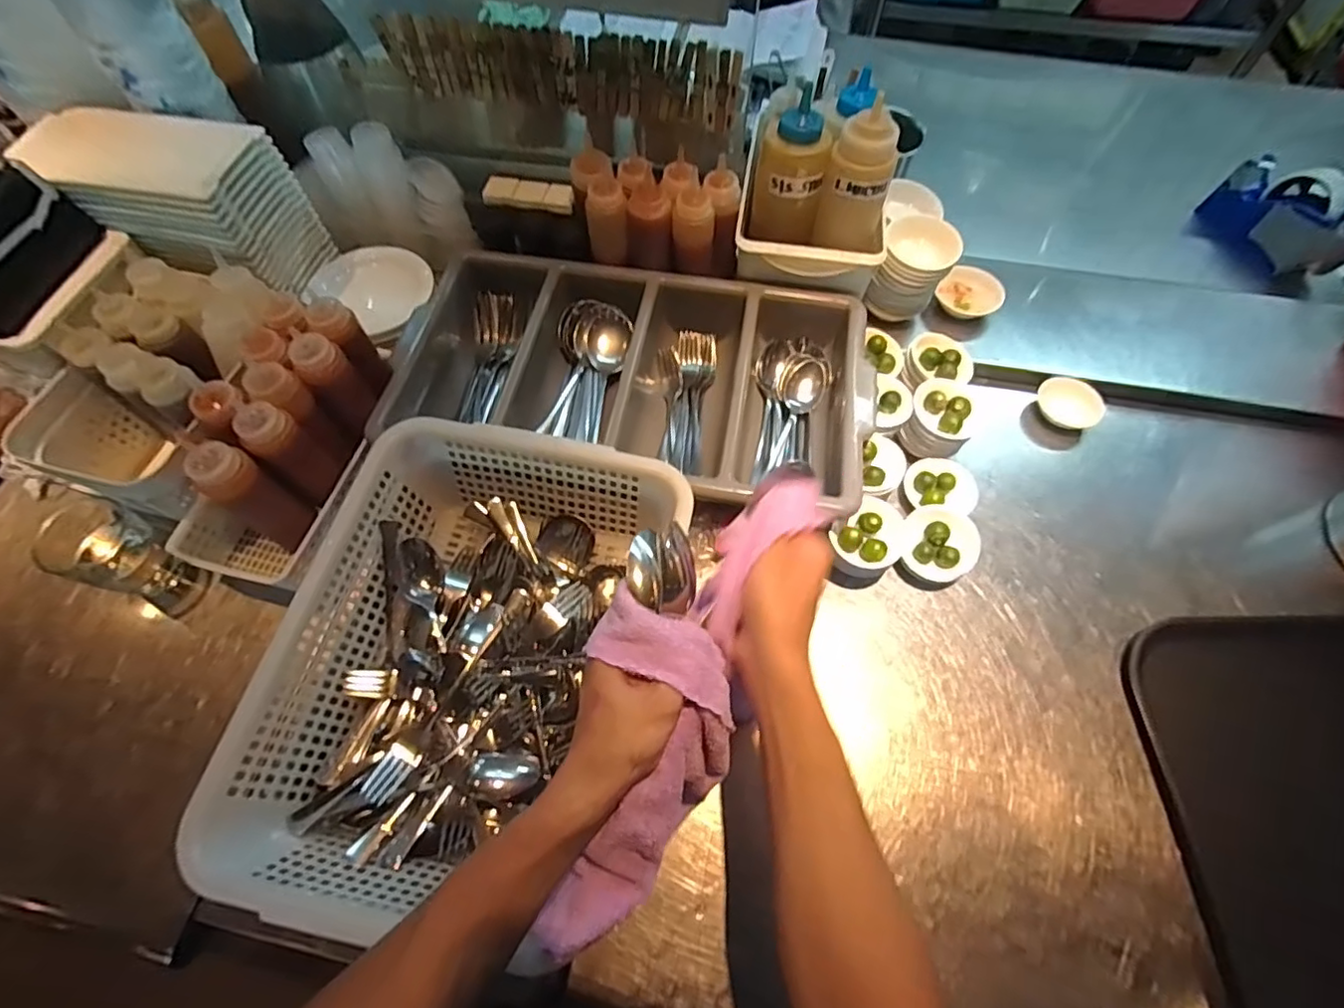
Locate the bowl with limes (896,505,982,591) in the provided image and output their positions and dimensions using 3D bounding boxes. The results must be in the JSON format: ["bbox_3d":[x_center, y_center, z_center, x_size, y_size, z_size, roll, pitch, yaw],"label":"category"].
[{"bbox_3d":[0.275,0.042,0.619,0.074,0.036,0.081,0,62,0],"label":"bowl with limes"}]

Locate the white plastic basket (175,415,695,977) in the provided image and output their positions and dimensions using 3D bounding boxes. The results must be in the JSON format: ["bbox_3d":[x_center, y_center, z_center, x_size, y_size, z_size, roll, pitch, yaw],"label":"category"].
[{"bbox_3d":[-0.169,0.130,0.517,0.276,0.113,0.385,12,63,6],"label":"white plastic basket"}]

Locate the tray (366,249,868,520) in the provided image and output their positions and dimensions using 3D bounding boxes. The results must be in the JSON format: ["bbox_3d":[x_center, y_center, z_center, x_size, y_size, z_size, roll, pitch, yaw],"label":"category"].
[{"bbox_3d":[-0.043,-0.139,0.679,0.496,0.083,0.279,10,63,5],"label":"tray"}]

